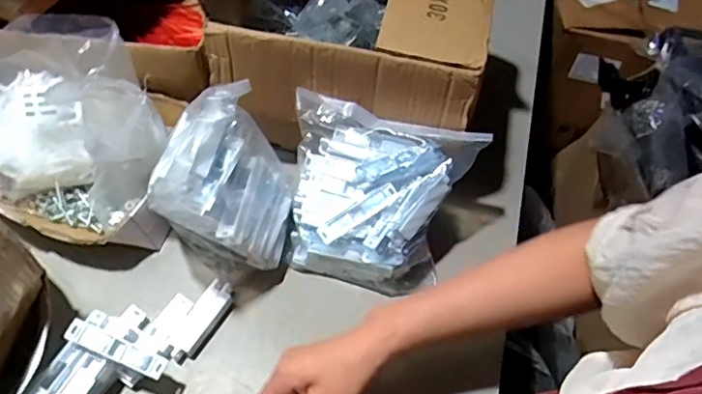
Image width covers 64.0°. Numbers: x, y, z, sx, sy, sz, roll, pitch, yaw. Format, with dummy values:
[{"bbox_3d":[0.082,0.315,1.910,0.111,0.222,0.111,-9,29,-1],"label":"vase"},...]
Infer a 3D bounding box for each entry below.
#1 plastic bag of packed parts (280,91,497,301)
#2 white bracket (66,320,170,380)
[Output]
[{"bbox_3d":[0.023,0.003,0.625,0.192,0.127,0.148,14,57,5],"label":"plastic bag of packed parts"},{"bbox_3d":[-0.219,0.143,0.528,0.094,0.012,0.021,27,58,-5],"label":"white bracket"}]

